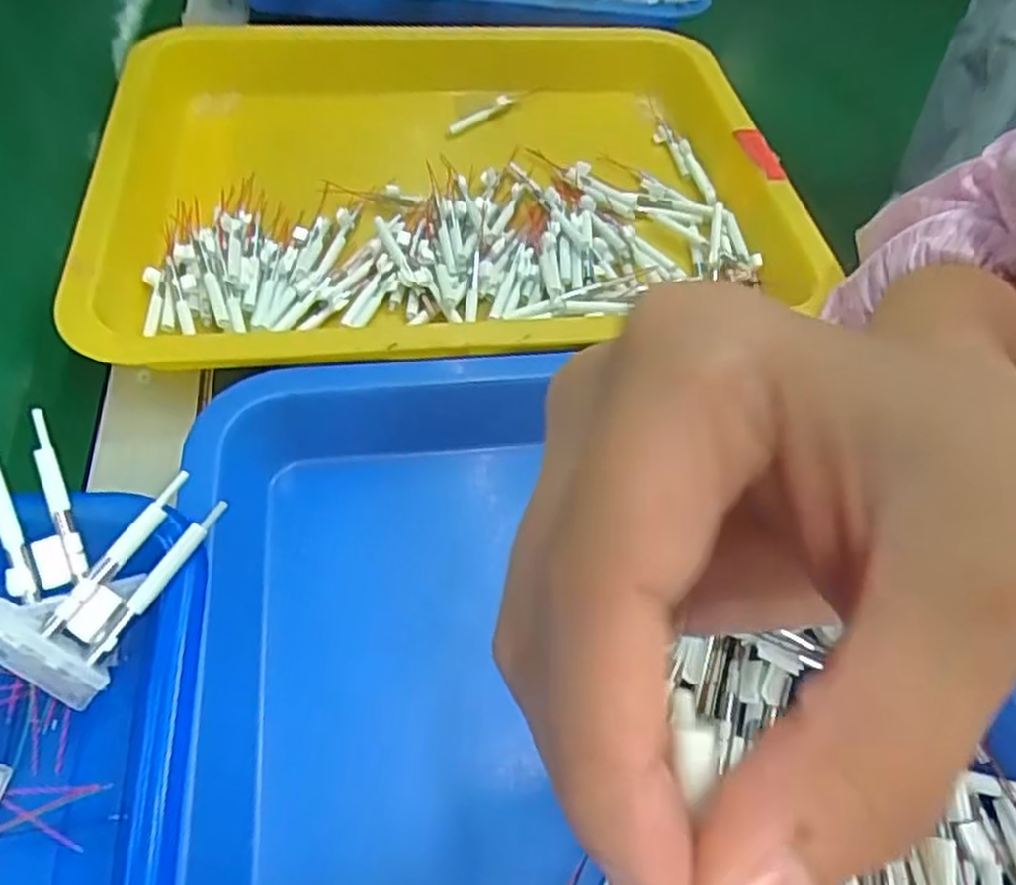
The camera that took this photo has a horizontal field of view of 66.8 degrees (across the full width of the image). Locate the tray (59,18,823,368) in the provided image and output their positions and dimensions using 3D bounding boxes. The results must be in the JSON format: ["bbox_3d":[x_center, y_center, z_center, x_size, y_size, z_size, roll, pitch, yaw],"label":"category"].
[{"bbox_3d":[-0.027,-0.126,0.410,0.324,0.073,0.269,-3,53,-7],"label":"tray"}]

